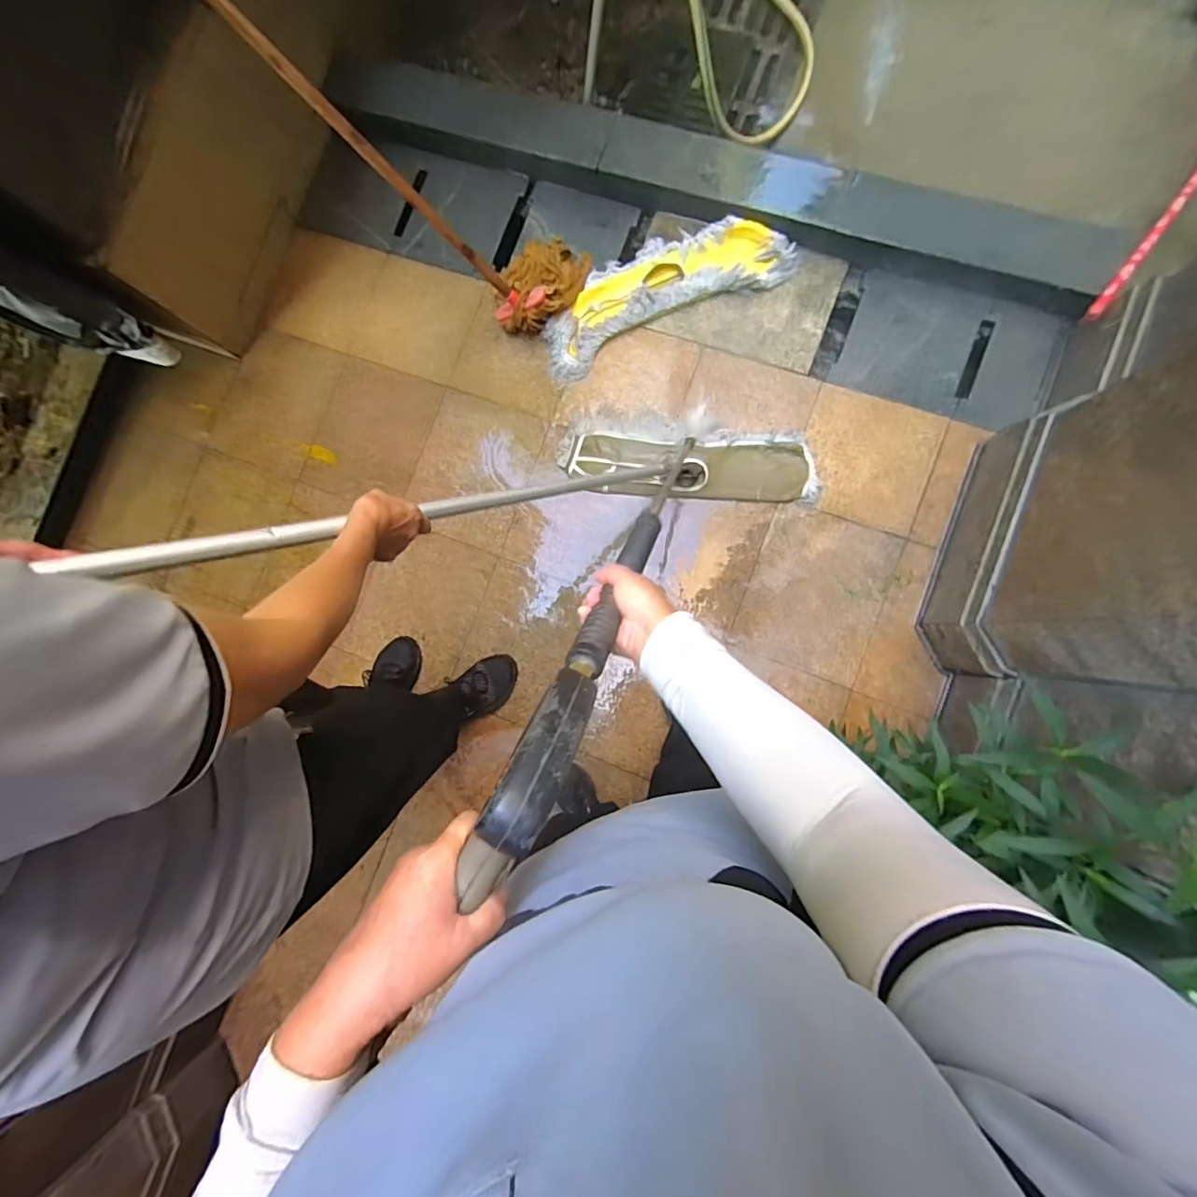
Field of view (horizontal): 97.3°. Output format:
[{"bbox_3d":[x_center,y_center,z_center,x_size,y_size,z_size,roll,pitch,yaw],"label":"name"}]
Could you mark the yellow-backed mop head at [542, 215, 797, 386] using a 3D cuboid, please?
[{"bbox_3d":[0.143,-0.756,1.267,0.609,0.039,0.225,-25,86,3],"label":"yellow-backed mop head"}]

